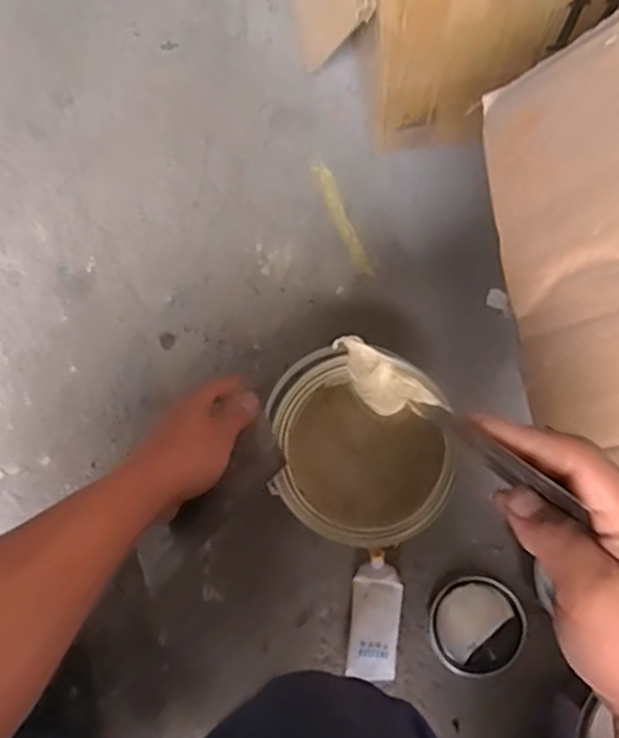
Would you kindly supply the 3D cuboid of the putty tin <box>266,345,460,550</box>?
[{"bbox_3d":[0.044,0.084,0.624,0.148,0.154,0.149,-10,78,-3],"label":"putty tin"}]

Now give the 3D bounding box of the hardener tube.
[{"bbox_3d":[0.066,0.246,0.656,0.049,0.021,0.122,6,78,0],"label":"hardener tube"}]

